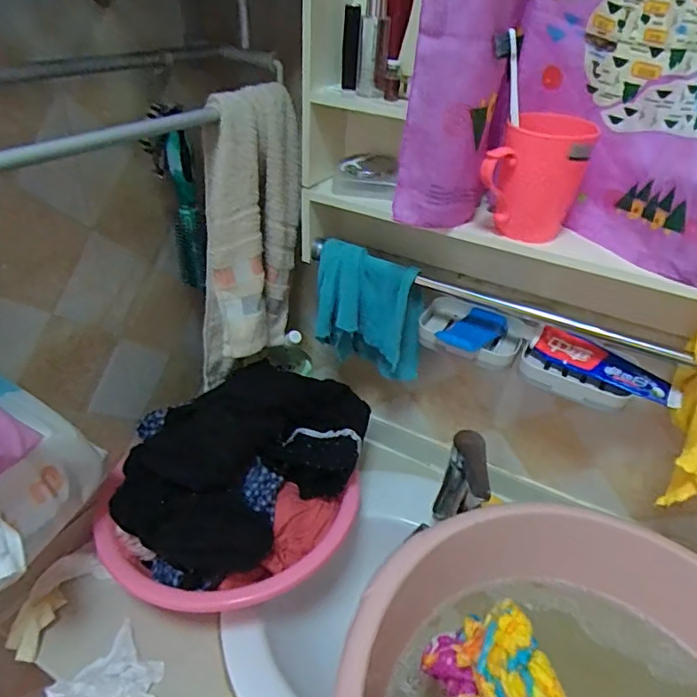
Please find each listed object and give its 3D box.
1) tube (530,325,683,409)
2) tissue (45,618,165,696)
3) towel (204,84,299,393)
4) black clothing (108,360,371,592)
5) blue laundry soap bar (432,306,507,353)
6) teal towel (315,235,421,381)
[{"bbox_3d":[0.299,0.015,0.600,0.163,0.027,0.043,22,40,23],"label":"tube"},{"bbox_3d":[-0.254,0.391,0.587,0.131,0.030,0.096,25,41,26],"label":"tissue"},{"bbox_3d":[-0.129,-0.129,0.667,0.076,0.361,0.162,15,38,15],"label":"towel"},{"bbox_3d":[-0.117,0.143,0.689,0.348,0.135,0.192,-27,46,-35],"label":"black clothing"},{"bbox_3d":[0.157,-0.021,0.656,0.056,0.020,0.102,27,42,29],"label":"blue laundry soap bar"},{"bbox_3d":[0.029,-0.043,0.715,0.147,0.176,0.057,8,36,6],"label":"teal towel"}]

